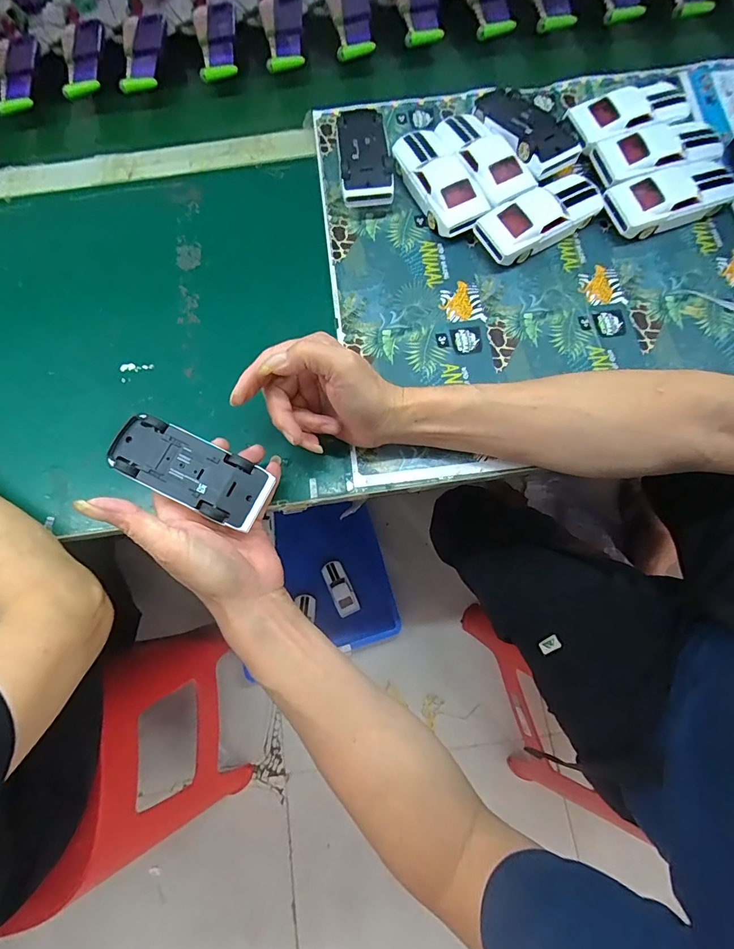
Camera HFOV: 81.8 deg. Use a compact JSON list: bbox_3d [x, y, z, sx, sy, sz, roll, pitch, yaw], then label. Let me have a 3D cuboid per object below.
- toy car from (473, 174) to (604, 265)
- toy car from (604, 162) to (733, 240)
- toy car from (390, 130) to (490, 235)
[{"bbox_3d":[0.175,-0.256,0.423,0.130,0.036,0.055,-32,76,-7],"label":"toy car"},{"bbox_3d":[0.306,-0.275,0.422,0.128,0.036,0.053,-16,75,-3],"label":"toy car"},{"bbox_3d":[0.076,-0.303,0.441,0.055,0.034,0.130,-28,76,-6],"label":"toy car"}]

